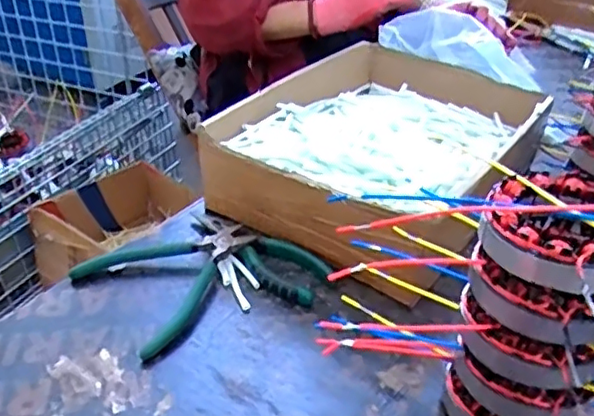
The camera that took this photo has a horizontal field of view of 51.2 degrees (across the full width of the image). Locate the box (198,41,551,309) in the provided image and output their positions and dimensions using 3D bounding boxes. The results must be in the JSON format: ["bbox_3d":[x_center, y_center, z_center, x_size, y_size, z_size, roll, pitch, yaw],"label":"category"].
[{"bbox_3d":[0.093,-0.063,0.643,0.233,0.098,0.334,22,38,28],"label":"box"}]

